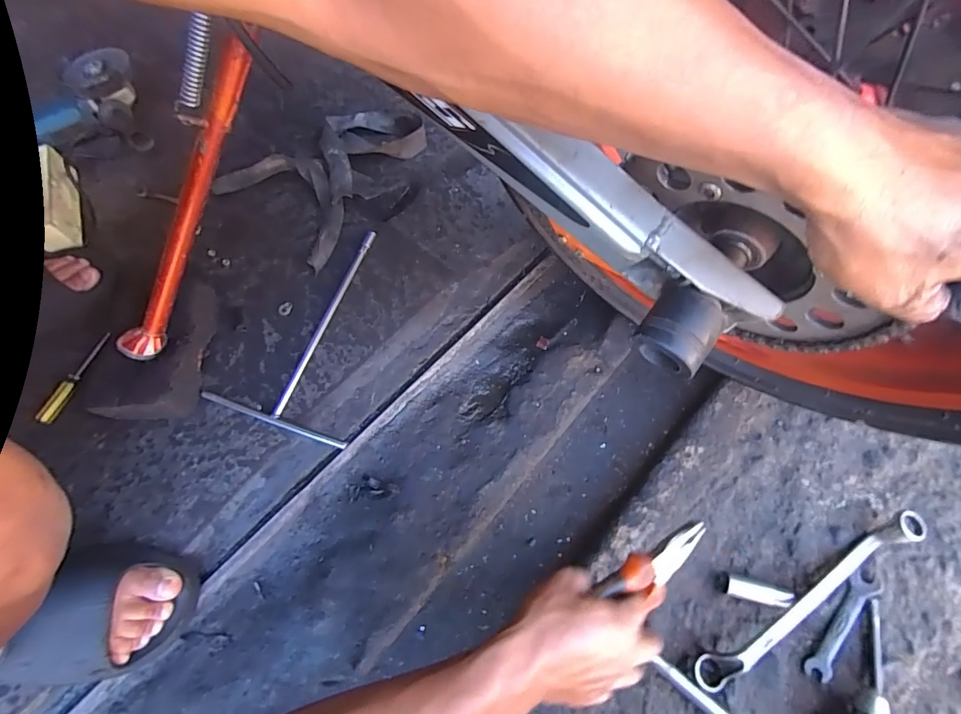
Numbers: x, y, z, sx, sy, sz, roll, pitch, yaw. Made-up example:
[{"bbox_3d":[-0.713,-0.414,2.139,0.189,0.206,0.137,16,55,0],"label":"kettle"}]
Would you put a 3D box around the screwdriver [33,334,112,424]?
[{"bbox_3d":[-0.514,0.024,0.575,0.017,0.015,0.126,8,67,7],"label":"screwdriver"}]

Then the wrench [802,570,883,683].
[{"bbox_3d":[0.375,0.275,0.469,0.028,0.010,0.123,39,73,18],"label":"wrench"}]

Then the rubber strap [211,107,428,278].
[{"bbox_3d":[-0.246,-0.299,0.712,0.234,0.035,0.286,31,71,17],"label":"rubber strap"}]

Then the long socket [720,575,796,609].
[{"bbox_3d":[0.293,0.249,0.483,0.065,0.017,0.020,12,67,8],"label":"long socket"}]

